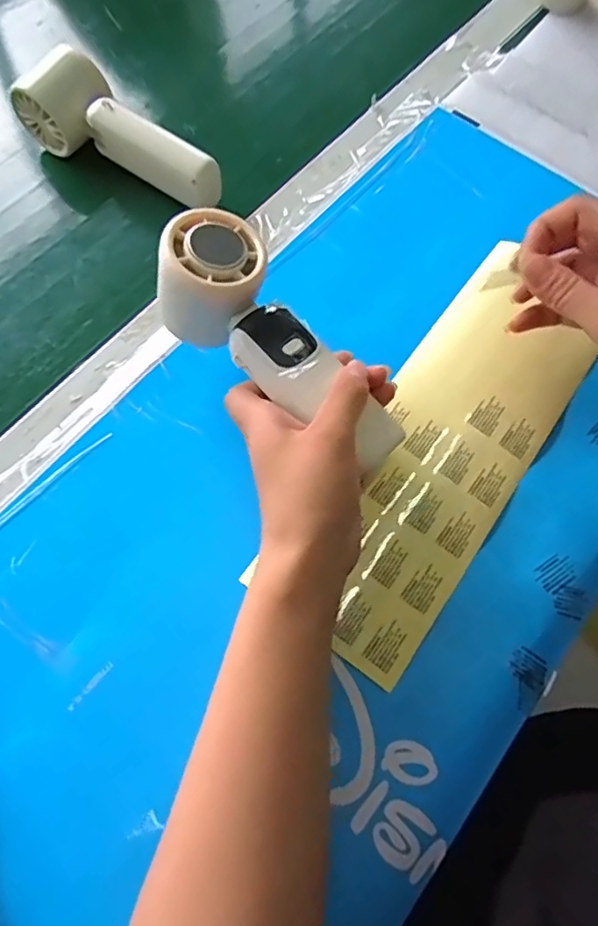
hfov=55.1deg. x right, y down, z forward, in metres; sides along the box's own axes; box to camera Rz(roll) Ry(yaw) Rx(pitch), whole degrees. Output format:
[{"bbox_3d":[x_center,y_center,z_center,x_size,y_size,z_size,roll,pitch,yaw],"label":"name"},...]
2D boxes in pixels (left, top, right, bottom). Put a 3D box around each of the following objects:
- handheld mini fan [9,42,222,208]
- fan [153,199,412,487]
[{"bbox_3d":[-0.124,-0.241,0.419,0.163,0.058,0.051,28,71,10],"label":"handheld mini fan"},{"bbox_3d":[-0.010,-0.062,0.313,0.162,0.045,0.056,46,74,0],"label":"fan"}]

